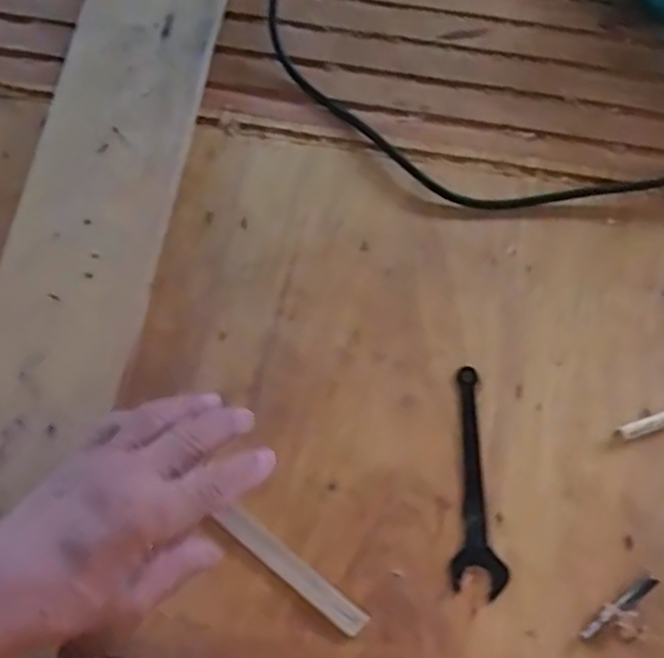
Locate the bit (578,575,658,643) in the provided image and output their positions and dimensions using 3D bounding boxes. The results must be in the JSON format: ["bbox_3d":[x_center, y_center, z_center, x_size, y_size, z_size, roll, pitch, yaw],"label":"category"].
[{"bbox_3d":[0.182,0.176,0.449,0.060,0.007,0.011,-33,77,-8],"label":"bit"}]

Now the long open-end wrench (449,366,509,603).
[{"bbox_3d":[0.094,0.100,0.474,0.035,0.004,0.148,-1,74,0],"label":"long open-end wrench"}]

